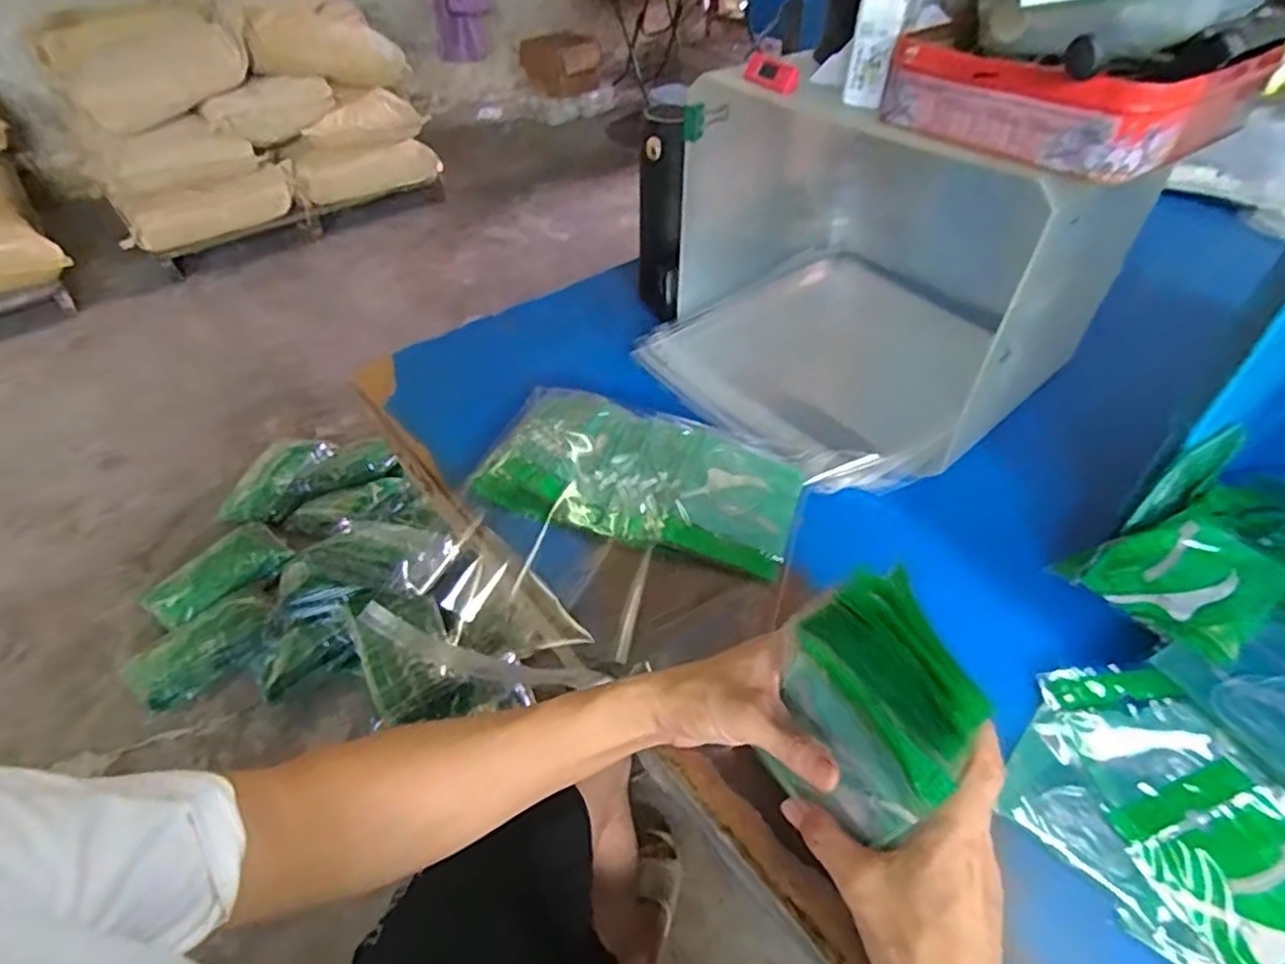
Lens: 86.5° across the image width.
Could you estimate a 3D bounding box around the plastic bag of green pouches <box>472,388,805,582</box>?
[{"bbox_3d":[-0.001,-0.005,0.636,0.284,0.034,0.146,17,47,18],"label":"plastic bag of green pouches"}]

